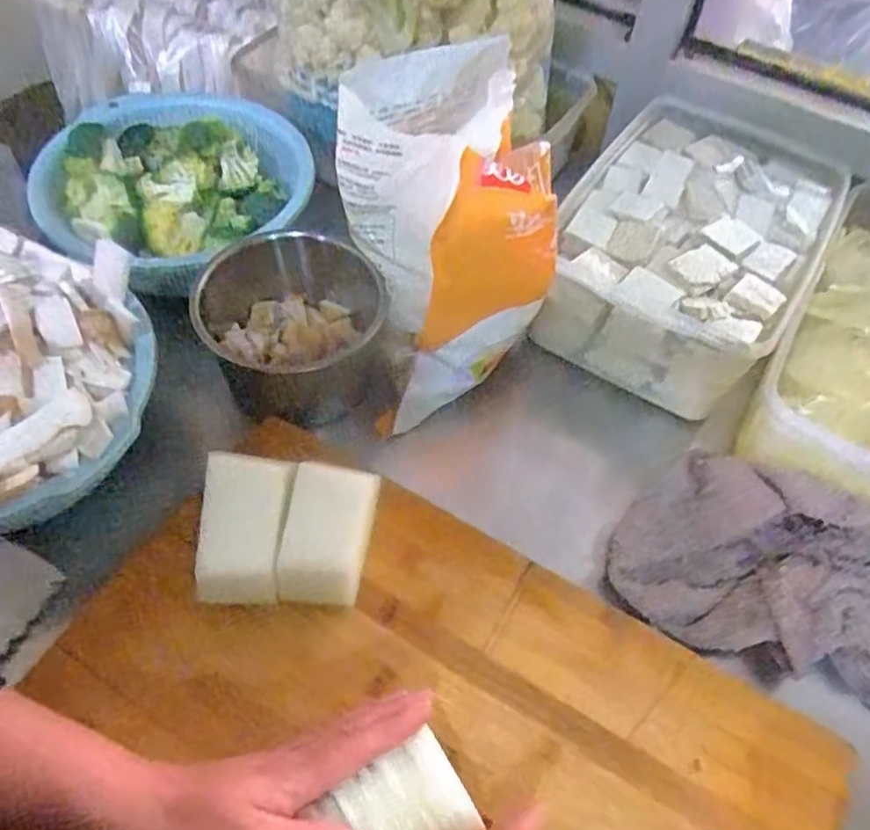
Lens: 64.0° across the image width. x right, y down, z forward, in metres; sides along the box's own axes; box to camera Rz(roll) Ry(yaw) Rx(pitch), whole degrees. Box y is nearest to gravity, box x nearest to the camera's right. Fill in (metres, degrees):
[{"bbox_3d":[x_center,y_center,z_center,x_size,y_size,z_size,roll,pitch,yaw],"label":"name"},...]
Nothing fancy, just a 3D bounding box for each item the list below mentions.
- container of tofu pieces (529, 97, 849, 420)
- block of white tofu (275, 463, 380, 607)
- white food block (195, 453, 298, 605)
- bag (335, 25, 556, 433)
[{"bbox_3d":[0.214,-0.144,0.598,0.192,0.087,0.266,28,59,15],"label":"container of tofu pieces"},{"bbox_3d":[-0.065,0.077,0.432,0.049,0.056,0.074,7,56,1],"label":"block of white tofu"},{"bbox_3d":[-0.113,0.074,0.429,0.051,0.061,0.082,0,56,-3],"label":"white food block"},{"bbox_3d":[0.022,-0.127,0.496,0.156,0.218,0.108,-26,61,-19],"label":"bag"}]

